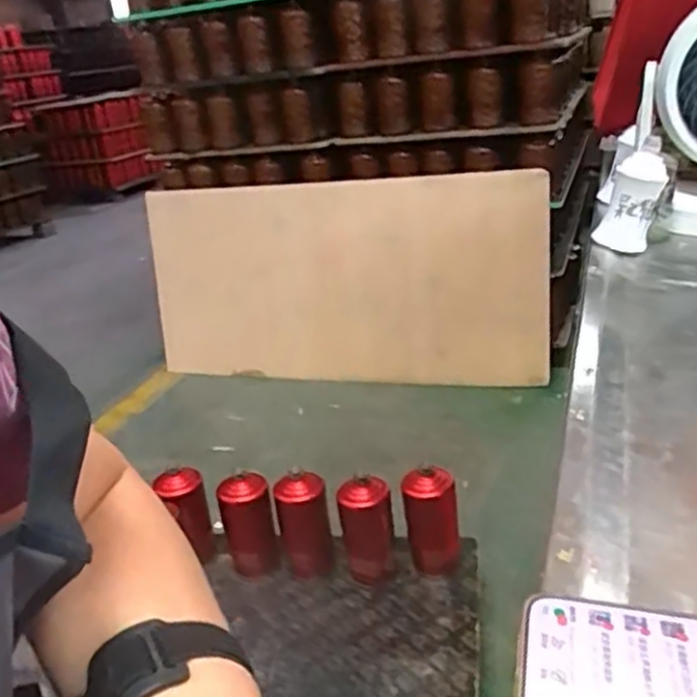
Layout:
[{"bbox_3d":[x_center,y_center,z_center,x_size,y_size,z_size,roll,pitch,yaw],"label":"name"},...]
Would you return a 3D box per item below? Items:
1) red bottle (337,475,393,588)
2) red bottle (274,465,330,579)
[{"bbox_3d":[0.030,0.286,1.149,0.078,0.177,0.062,-7,23,-1],"label":"red bottle"},{"bbox_3d":[-0.072,0.275,1.189,0.080,0.166,0.084,-9,23,-6],"label":"red bottle"}]

